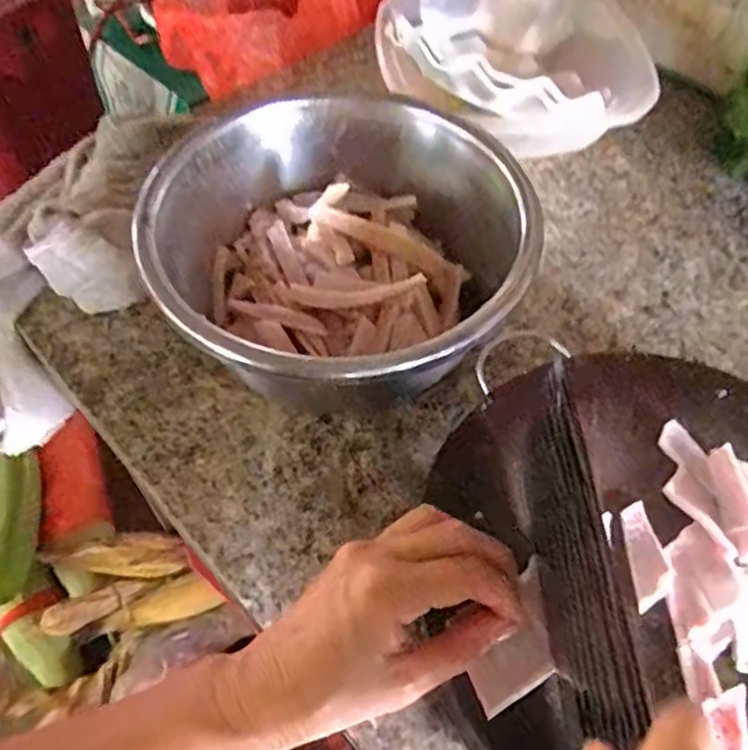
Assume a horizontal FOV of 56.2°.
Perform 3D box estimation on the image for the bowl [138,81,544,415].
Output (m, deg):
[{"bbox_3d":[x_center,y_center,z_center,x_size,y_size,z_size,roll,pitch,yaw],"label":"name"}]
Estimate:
[{"bbox_3d":[-0.026,-0.066,0.435,0.193,0.120,0.215,-25,60,-16],"label":"bowl"}]

